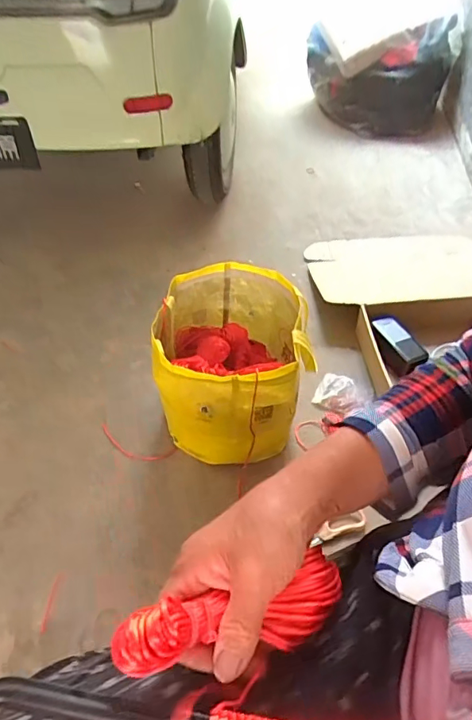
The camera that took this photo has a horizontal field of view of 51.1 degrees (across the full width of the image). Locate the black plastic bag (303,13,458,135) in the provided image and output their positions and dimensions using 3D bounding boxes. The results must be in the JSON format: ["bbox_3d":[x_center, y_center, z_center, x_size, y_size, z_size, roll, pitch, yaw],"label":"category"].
[{"bbox_3d":[0.459,-0.895,1.582,0.452,0.268,0.232,4,50,4],"label":"black plastic bag"}]

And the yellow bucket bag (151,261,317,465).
[{"bbox_3d":[-0.003,0.015,0.829,0.233,0.245,0.230,1,50,1],"label":"yellow bucket bag"}]

